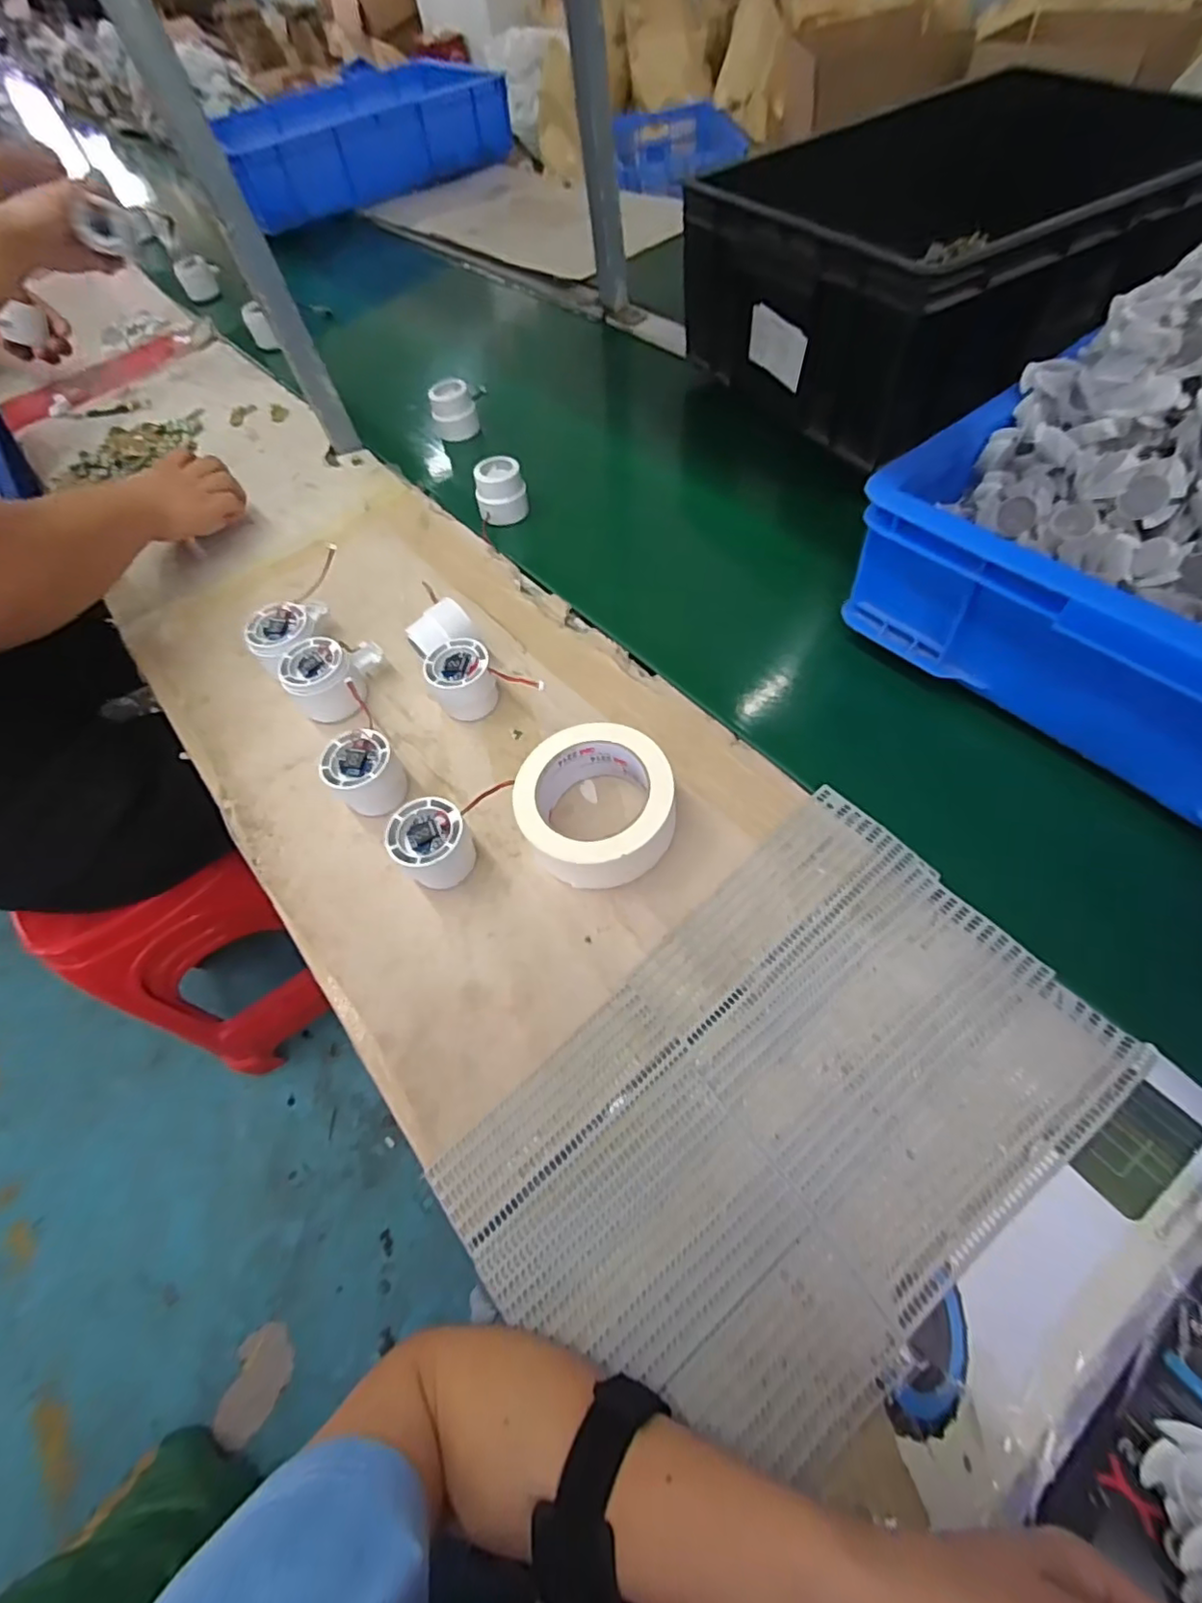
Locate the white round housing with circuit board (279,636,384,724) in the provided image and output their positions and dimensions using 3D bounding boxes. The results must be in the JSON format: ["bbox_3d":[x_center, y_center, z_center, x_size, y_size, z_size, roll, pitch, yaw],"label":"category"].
[{"bbox_3d":[-0.230,-0.106,0.531,0.080,0.049,0.066,-21,59,-4],"label":"white round housing with circuit board"}]

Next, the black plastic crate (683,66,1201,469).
[{"bbox_3d":[0.396,-0.581,0.652,0.520,0.170,0.324,-29,60,-9],"label":"black plastic crate"}]

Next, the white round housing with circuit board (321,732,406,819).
[{"bbox_3d":[-0.183,-0.021,0.476,0.050,0.047,0.049,-4,59,6],"label":"white round housing with circuit board"}]

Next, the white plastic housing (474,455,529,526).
[{"bbox_3d":[-0.106,-0.330,0.649,0.051,0.050,0.043,-13,59,1],"label":"white plastic housing"}]

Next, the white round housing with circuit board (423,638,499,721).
[{"bbox_3d":[-0.117,-0.104,0.518,0.053,0.049,0.055,-4,60,6],"label":"white round housing with circuit board"}]

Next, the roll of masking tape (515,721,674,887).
[{"bbox_3d":[-0.003,0.003,0.438,0.109,0.054,0.104,-4,59,6],"label":"roll of masking tape"}]

